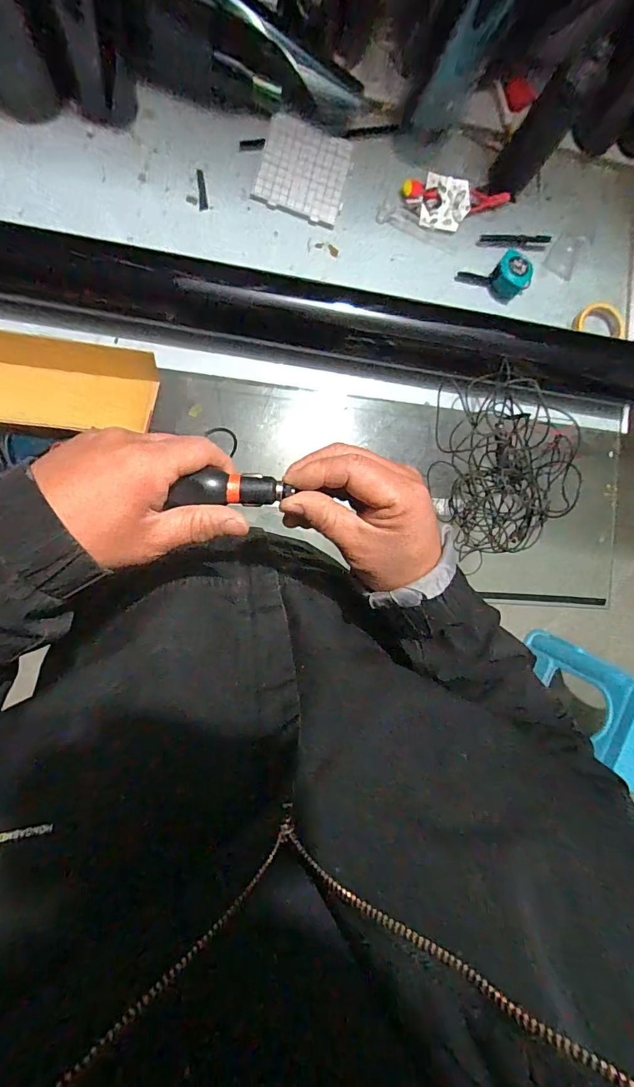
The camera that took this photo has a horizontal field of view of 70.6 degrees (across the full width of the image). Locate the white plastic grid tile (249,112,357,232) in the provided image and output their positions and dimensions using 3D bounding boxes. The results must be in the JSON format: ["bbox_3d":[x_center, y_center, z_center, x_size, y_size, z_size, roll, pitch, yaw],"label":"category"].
[{"bbox_3d":[-0.021,-0.631,0.760,0.146,0.006,0.145,14,94,-14],"label":"white plastic grid tile"}]

